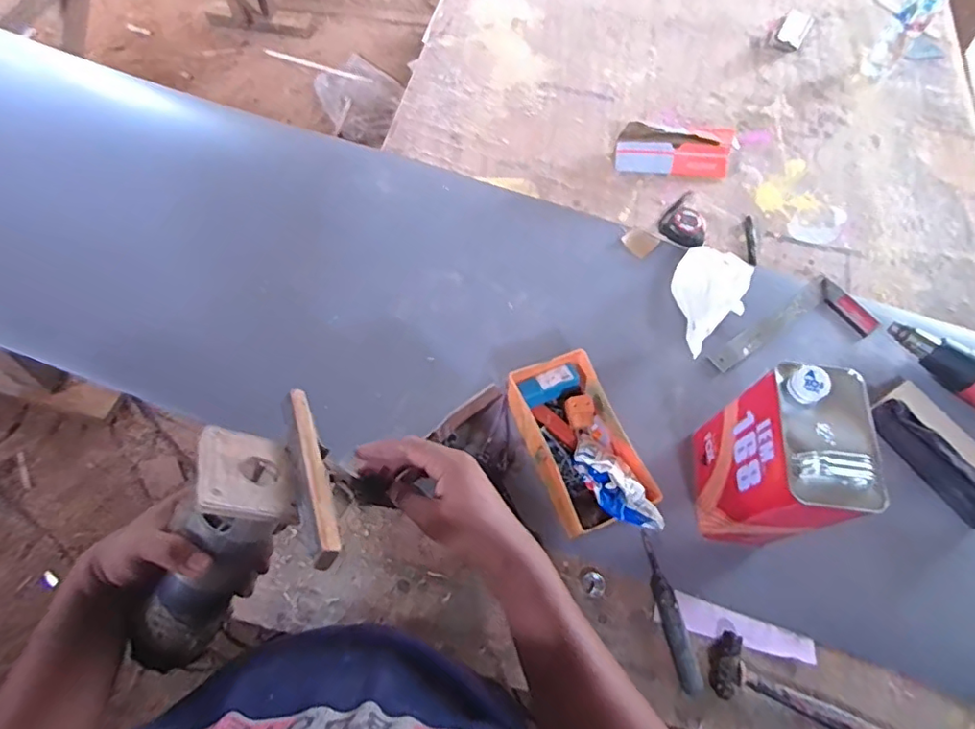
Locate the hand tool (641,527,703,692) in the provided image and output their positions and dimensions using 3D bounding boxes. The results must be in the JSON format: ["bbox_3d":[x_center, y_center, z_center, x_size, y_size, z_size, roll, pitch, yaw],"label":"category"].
[{"bbox_3d":[0.238,0.324,0.735,0.029,0.031,0.196,-9,65,-10],"label":"hand tool"}]

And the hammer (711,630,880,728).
[{"bbox_3d":[0.403,0.431,0.696,0.252,0.028,0.072,27,64,8],"label":"hammer"}]

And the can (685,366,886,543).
[{"bbox_3d":[0.364,0.126,0.710,0.112,0.252,0.159,5,63,-3],"label":"can"}]

